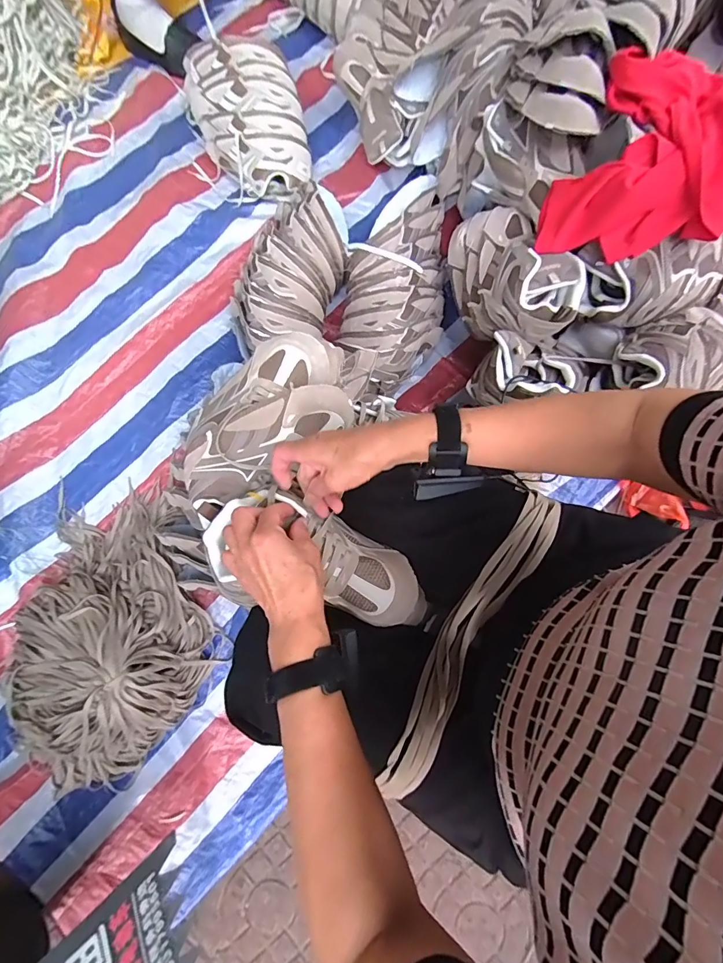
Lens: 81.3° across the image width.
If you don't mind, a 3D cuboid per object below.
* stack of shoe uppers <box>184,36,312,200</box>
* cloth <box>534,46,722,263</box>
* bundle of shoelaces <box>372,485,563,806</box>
[{"bbox_3d":[-0.233,-0.744,0.861,0.210,0.135,0.322,-19,80,-2],"label":"stack of shoe uppers"},{"bbox_3d":[0.395,-0.433,0.583,0.223,0.123,0.217,16,80,4],"label":"cloth"},{"bbox_3d":[0.123,0.156,0.454,0.043,0.061,0.342,33,82,7],"label":"bundle of shoelaces"}]

